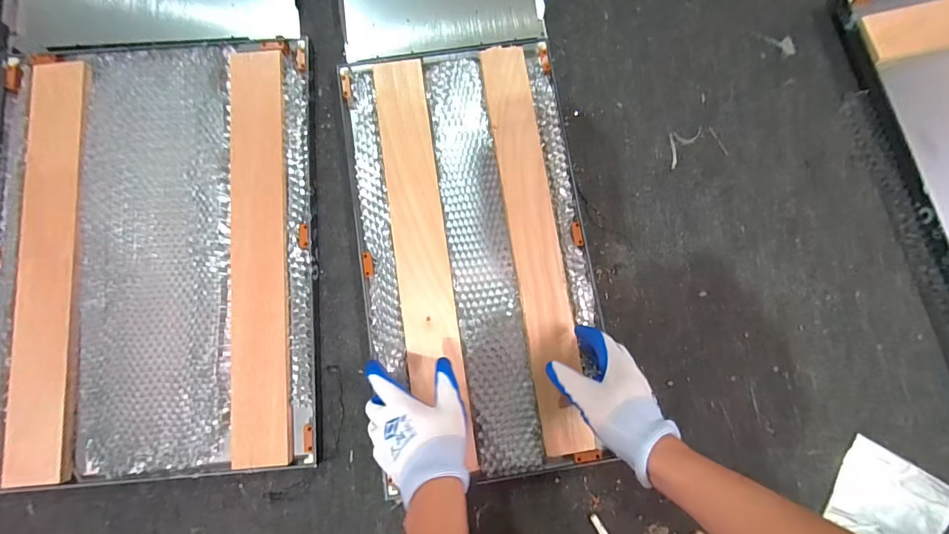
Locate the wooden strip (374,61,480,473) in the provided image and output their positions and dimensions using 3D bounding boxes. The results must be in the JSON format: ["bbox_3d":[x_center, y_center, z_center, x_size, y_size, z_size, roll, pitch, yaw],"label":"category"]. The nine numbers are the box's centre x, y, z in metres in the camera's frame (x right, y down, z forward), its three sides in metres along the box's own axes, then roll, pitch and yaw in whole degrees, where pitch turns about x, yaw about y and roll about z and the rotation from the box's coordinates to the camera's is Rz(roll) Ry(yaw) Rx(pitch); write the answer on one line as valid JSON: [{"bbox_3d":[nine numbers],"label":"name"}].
[{"bbox_3d":[-0.068,-0.029,0.526,0.068,0.007,0.505,-8,82,-2],"label":"wooden strip"}]

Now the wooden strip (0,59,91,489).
[{"bbox_3d":[-0.541,-0.008,0.515,0.076,0.007,0.534,-3,82,-2],"label":"wooden strip"}]

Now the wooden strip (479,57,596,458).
[{"bbox_3d":[0.079,-0.037,0.530,0.063,0.009,0.531,-8,82,-2],"label":"wooden strip"}]

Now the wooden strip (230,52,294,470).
[{"bbox_3d":[-0.278,-0.025,0.527,0.071,0.013,0.533,-4,82,-2],"label":"wooden strip"}]

